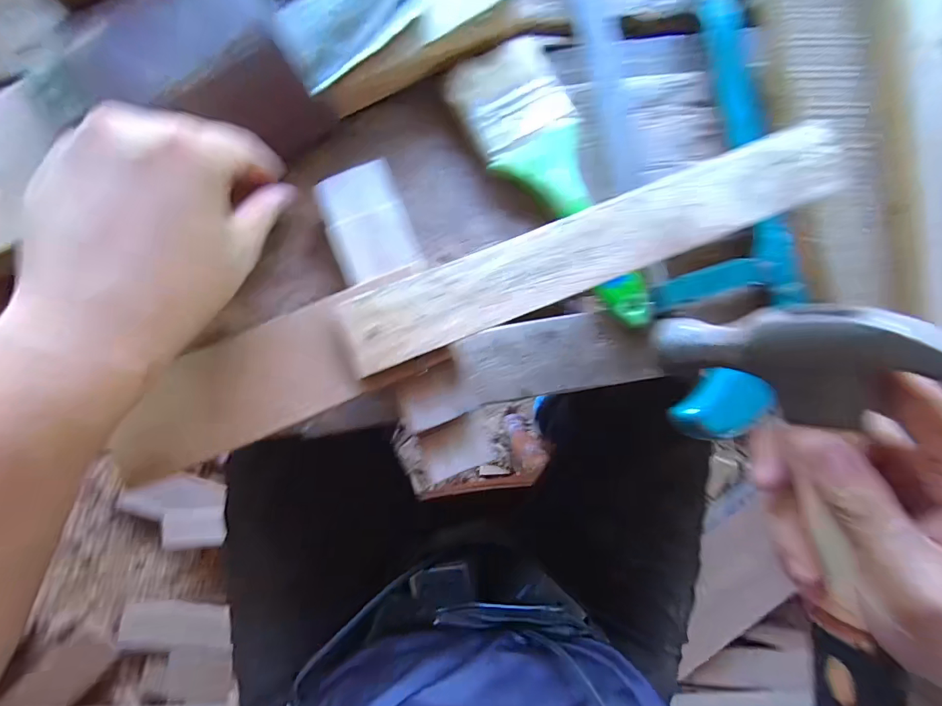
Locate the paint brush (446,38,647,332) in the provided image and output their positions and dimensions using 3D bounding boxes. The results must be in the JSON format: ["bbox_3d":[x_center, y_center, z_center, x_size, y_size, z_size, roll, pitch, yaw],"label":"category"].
[{"bbox_3d":[0.057,-0.104,0.272,0.065,0.016,0.193,-28,94,-4],"label":"paint brush"}]

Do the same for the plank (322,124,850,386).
[{"bbox_3d":[0.067,-0.057,0.235,0.278,0.010,0.043,-21,93,-5],"label":"plank"}]

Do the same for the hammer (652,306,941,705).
[{"bbox_3d":[0.186,0.129,0.203,0.032,0.117,0.315,-24,101,-34],"label":"hammer"}]

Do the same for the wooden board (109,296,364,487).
[{"bbox_3d":[-0.124,0.021,0.229,0.129,0.013,0.054,-21,93,-5],"label":"wooden board"}]

